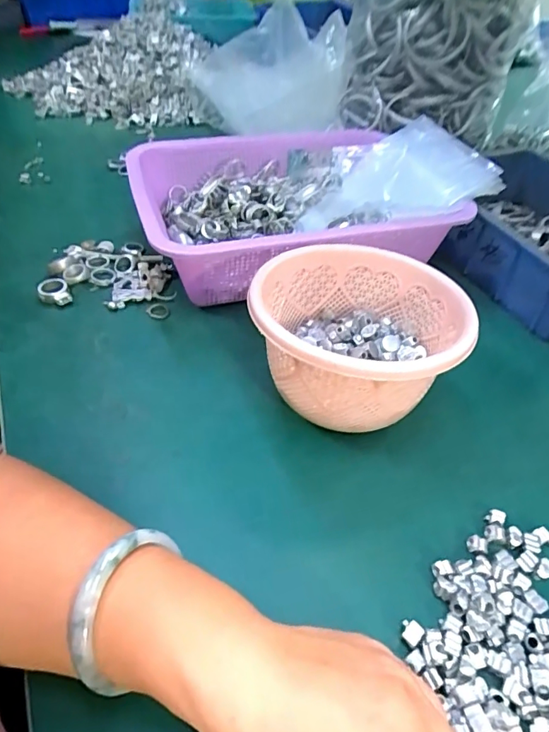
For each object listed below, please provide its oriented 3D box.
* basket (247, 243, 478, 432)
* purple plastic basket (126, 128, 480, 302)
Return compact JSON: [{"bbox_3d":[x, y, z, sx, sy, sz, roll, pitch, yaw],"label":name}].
[{"bbox_3d":[0.057,-0.015,0.357,0.141,0.096,0.143,2,44,-1],"label":"basket"},{"bbox_3d":[0.010,-0.155,0.503,0.291,0.085,0.229,-11,46,-14],"label":"purple plastic basket"}]

